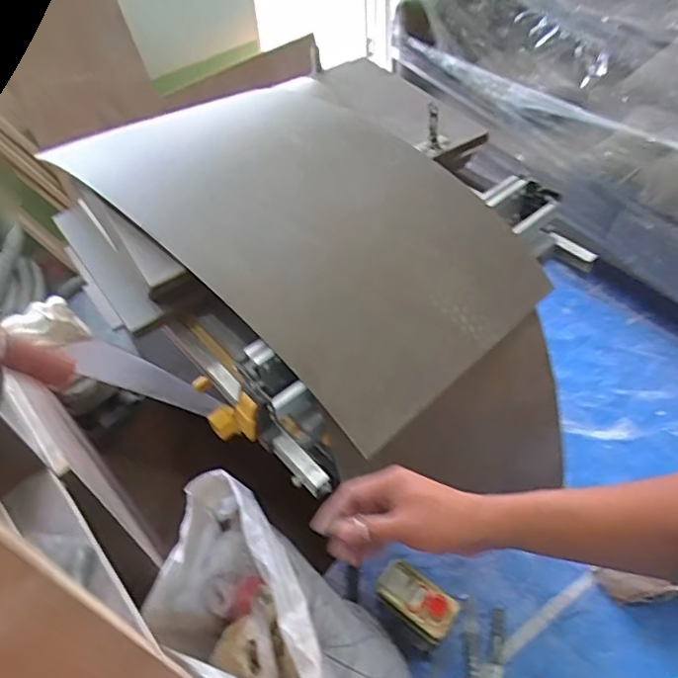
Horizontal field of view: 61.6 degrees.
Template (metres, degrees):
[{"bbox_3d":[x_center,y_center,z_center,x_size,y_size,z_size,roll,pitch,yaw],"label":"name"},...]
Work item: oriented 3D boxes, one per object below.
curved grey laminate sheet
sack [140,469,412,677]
[{"bbox_3d":[-0.080,-0.211,0.957,0.795,0.148,0.443,34,60,29],"label":"curved grey laminate sheet"},{"bbox_3d":[-0.080,0.553,1.051,0.520,0.588,0.278,28,57,25],"label":"sack"}]

